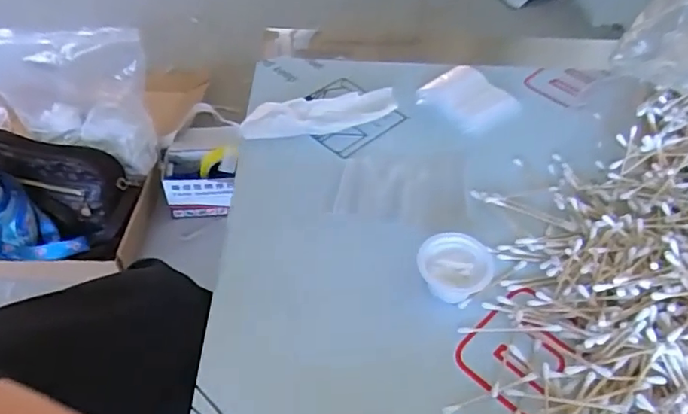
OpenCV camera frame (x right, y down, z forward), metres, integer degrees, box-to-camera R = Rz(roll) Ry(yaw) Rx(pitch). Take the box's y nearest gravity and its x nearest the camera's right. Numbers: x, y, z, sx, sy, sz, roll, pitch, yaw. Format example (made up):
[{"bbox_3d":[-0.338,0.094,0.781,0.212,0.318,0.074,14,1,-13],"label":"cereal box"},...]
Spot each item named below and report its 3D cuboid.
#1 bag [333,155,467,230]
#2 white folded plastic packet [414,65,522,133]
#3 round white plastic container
[{"bbox_3d":[0.052,-0.019,0.501,0.109,0.008,0.089,8,47,4],"label":"bag"},{"bbox_3d":[0.128,-0.114,0.582,0.083,0.012,0.082,-33,57,-29],"label":"white folded plastic packet"},{"bbox_3d":[0.083,0.047,0.428,0.053,0.028,0.045,-4,48,-7],"label":"round white plastic container"}]

